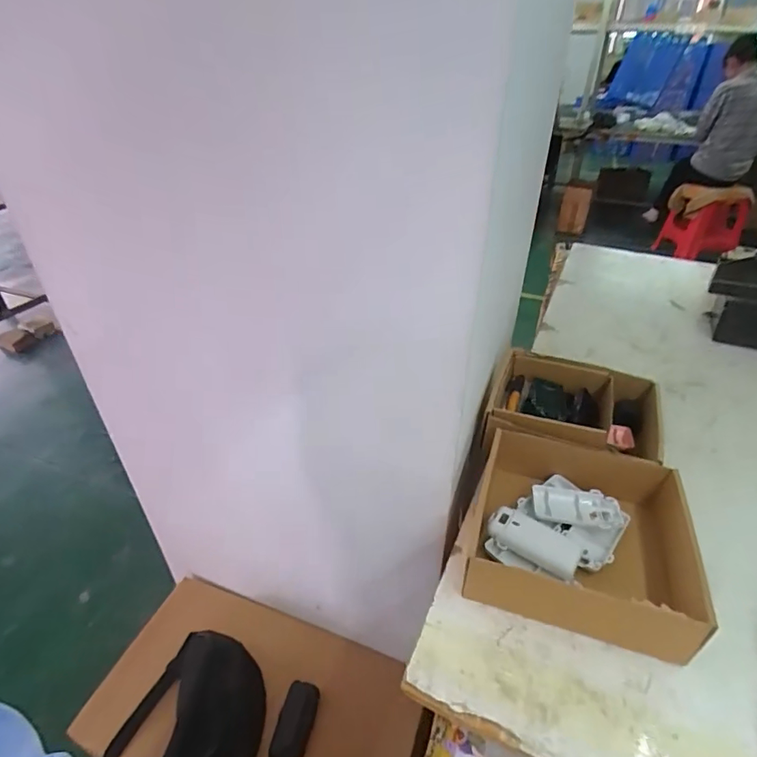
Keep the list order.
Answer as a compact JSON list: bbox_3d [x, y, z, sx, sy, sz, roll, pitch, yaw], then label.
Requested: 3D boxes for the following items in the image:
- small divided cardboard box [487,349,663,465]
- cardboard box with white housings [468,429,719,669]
[{"bbox_3d":[0.267,0.052,0.650,0.211,0.080,0.176,14,39,20],"label":"small divided cardboard box"},{"bbox_3d":[0.204,0.159,0.492,0.199,0.067,0.196,10,38,15],"label":"cardboard box with white housings"}]

